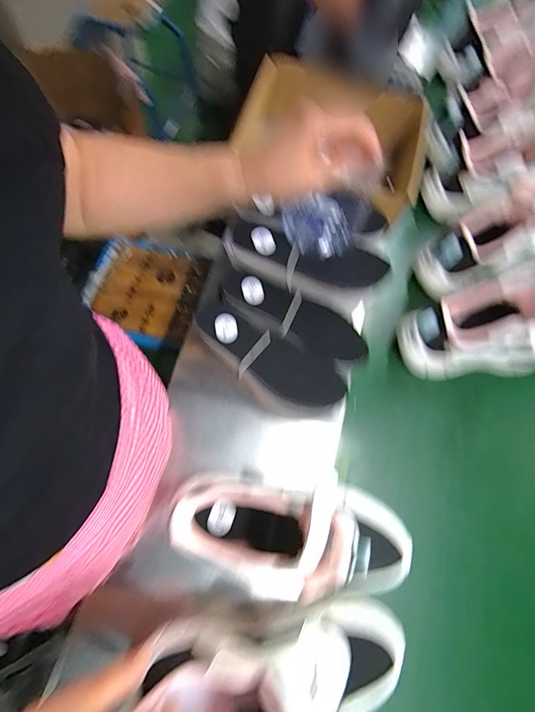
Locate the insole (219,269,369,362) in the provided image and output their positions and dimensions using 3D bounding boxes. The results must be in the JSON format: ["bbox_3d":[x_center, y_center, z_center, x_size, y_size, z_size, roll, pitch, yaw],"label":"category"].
[{"bbox_3d":[0.032,-0.053,0.479,0.210,0.014,0.067,28,72,7],"label":"insole"}]

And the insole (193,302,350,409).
[{"bbox_3d":[-0.001,0.001,0.453,0.203,0.015,0.068,29,72,7],"label":"insole"}]

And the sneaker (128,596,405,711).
[{"bbox_3d":[0.019,0.275,0.294,0.232,0.137,0.091,-1,71,-3],"label":"sneaker"}]

